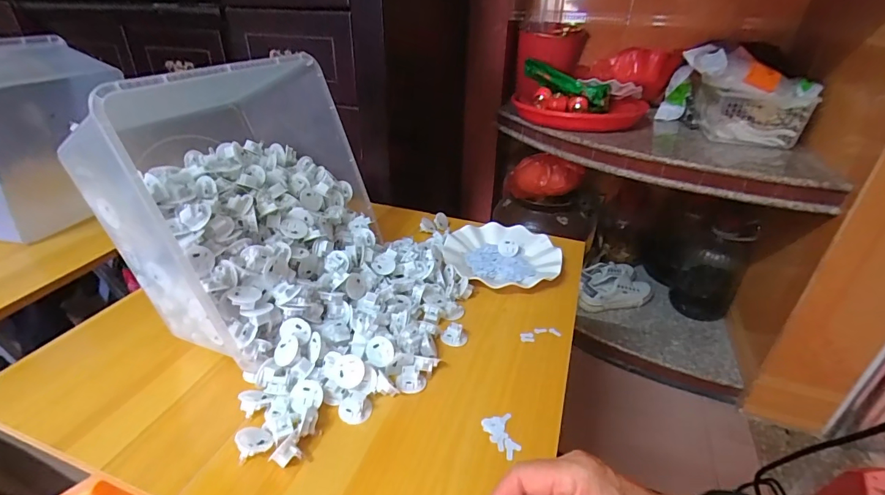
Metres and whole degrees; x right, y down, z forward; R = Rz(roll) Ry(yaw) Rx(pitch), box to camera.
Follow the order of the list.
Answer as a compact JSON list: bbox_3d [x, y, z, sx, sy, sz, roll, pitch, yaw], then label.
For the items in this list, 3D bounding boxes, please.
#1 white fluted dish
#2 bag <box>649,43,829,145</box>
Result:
[{"bbox_3d":[0.093,0.012,0.685,0.174,0.024,0.176,1,31,-1],"label":"white fluted dish"},{"bbox_3d":[0.695,-0.373,1.014,0.243,0.180,0.241,5,31,6],"label":"bag"}]

